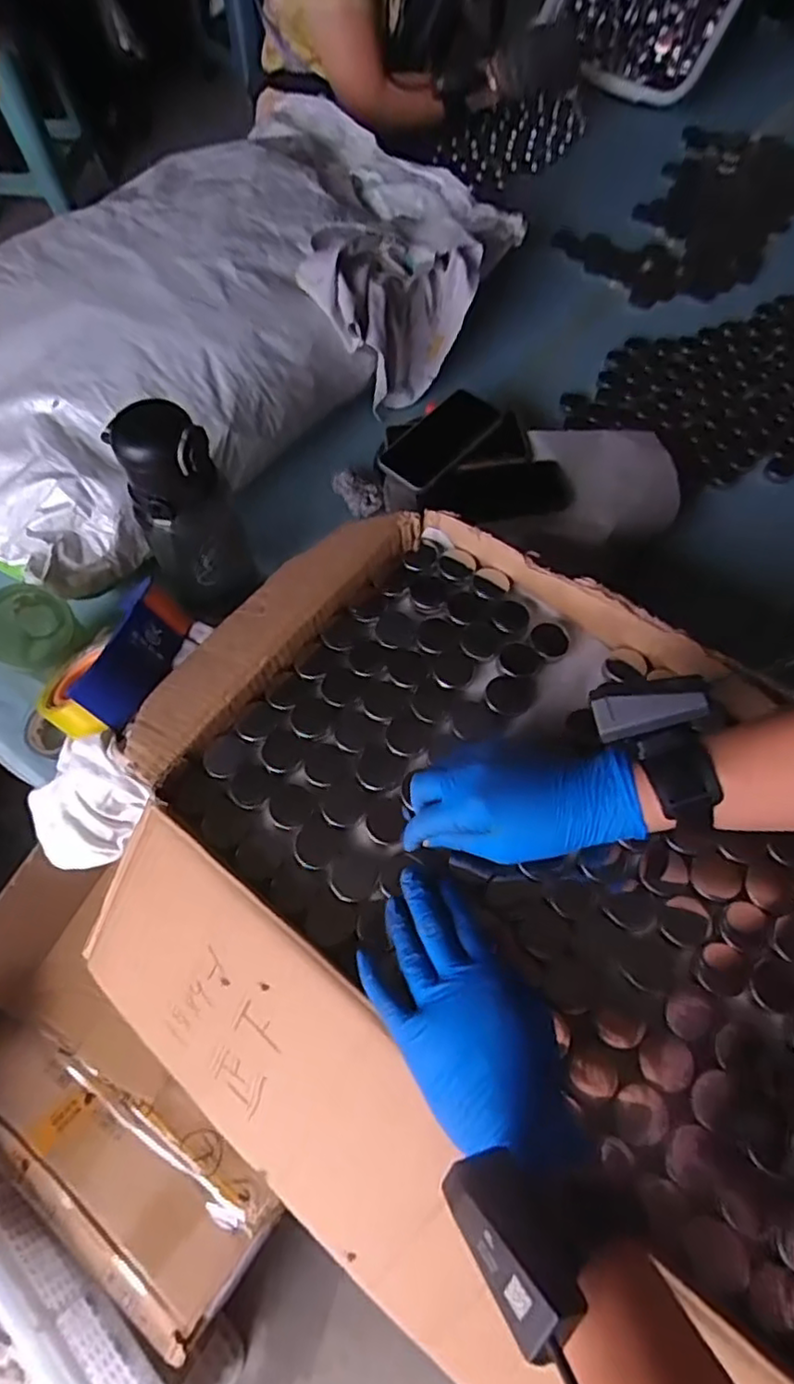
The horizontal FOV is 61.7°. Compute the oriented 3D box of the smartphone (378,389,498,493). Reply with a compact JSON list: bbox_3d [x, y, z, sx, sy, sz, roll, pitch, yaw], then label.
[{"bbox_3d":[0.049,-0.298,0.782,0.075,0.014,0.145,39,77,13],"label":"smartphone"}]

